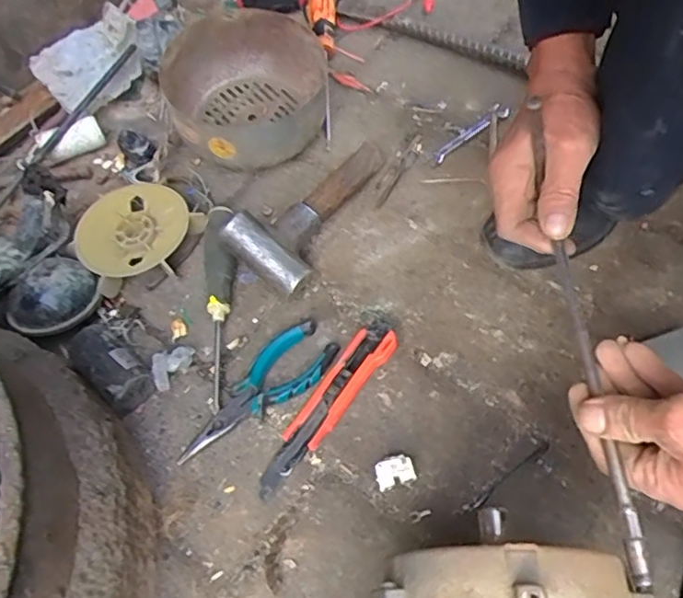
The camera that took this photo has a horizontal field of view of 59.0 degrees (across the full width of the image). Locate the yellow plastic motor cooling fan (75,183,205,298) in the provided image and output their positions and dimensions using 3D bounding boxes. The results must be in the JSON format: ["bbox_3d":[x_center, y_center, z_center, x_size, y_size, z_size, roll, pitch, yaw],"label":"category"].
[{"bbox_3d":[-0.204,-0.064,0.602,0.114,0.040,0.116,-1,61,2],"label":"yellow plastic motor cooling fan"}]

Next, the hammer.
[{"bbox_3d":[-0.034,-0.099,0.603,0.088,0.062,0.196,25,65,16],"label":"hammer"}]

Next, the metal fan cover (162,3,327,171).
[{"bbox_3d":[-0.103,-0.225,0.671,0.174,0.077,0.182,-8,60,-2],"label":"metal fan cover"}]

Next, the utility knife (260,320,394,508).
[{"bbox_3d":[-0.012,0.089,0.517,0.033,0.020,0.178,33,67,20],"label":"utility knife"}]

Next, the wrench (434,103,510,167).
[{"bbox_3d":[0.140,-0.182,0.666,0.110,0.008,0.020,-37,65,-16],"label":"wrench"}]

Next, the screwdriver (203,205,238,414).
[{"bbox_3d":[-0.115,-0.001,0.565,0.033,0.034,0.204,-8,60,-1],"label":"screwdriver"}]

